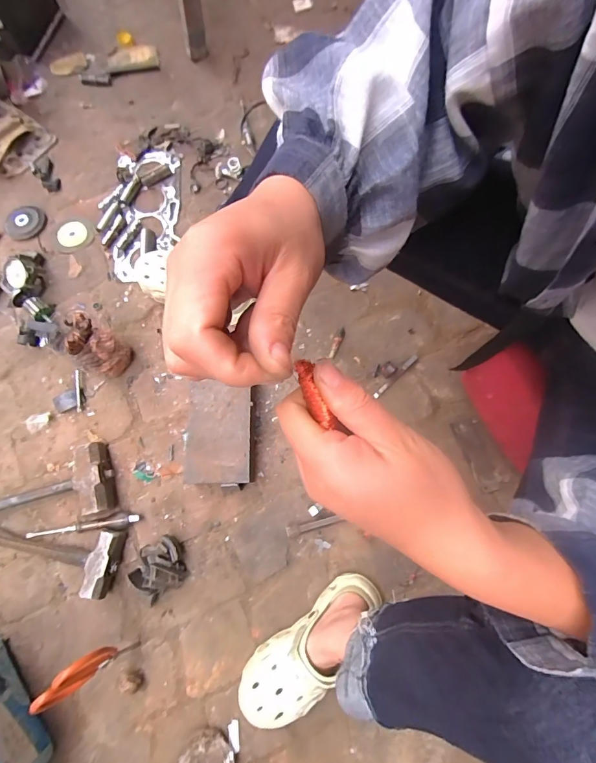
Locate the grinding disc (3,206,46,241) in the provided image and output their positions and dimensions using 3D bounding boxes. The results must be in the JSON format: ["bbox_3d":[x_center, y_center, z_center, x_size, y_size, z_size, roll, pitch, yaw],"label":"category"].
[{"bbox_3d":[-0.634,-0.368,0.874,0.095,0.012,0.095,-1,74,2],"label":"grinding disc"}]

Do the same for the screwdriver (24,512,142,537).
[{"bbox_3d":[-0.396,0.268,0.702,0.204,0.022,0.028,-8,74,0],"label":"screwdriver"}]

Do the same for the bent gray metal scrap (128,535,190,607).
[{"bbox_3d":[-0.245,0.329,0.664,0.081,0.056,0.084,-31,75,-6],"label":"bent gray metal scrap"}]

